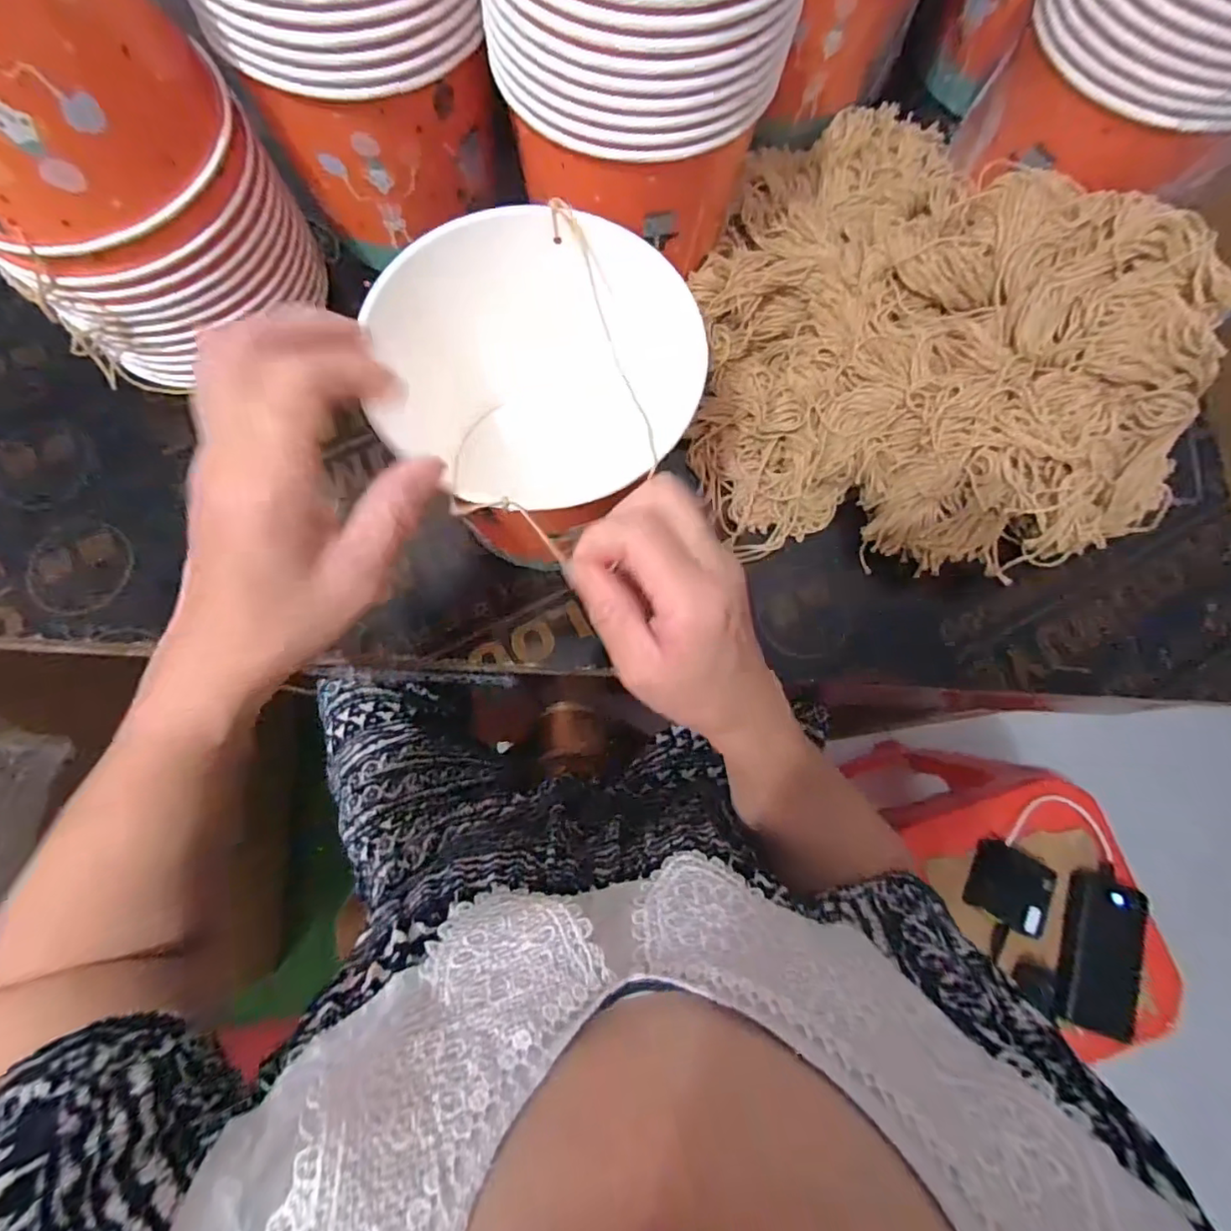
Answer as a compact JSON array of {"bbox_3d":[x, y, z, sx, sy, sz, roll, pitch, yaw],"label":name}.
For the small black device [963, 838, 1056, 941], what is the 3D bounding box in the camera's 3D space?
[{"bbox_3d":[0.438,0.300,0.640,0.083,0.020,0.076,28,77,5],"label":"small black device"}]

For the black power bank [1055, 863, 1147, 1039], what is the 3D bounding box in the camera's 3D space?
[{"bbox_3d":[0.530,0.366,0.628,0.084,0.018,0.155,20,76,3],"label":"black power bank"}]

